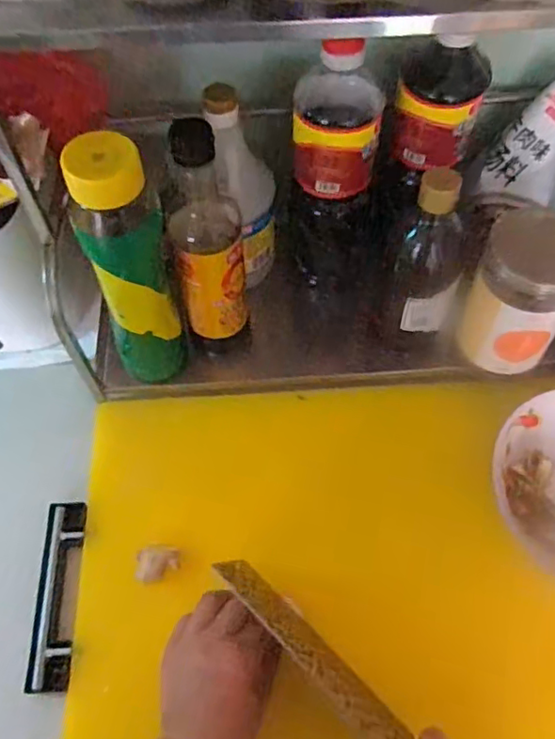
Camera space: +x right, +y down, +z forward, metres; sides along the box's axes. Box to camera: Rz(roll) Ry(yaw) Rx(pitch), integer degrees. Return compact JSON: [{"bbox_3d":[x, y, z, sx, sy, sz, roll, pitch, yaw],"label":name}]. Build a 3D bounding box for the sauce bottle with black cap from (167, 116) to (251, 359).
[{"bbox_3d":[-0.061,-0.090,0.515,0.064,0.252,0.049,-12,61,-5],"label":"sauce bottle with black cap"}]

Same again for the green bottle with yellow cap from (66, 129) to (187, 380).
[{"bbox_3d":[-0.121,-0.071,0.501,0.075,0.256,0.056,-25,63,-12],"label":"green bottle with yellow cap"}]

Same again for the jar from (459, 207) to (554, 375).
[{"bbox_3d":[0.211,-0.063,0.510,0.082,0.117,0.090,-1,60,1],"label":"jar"}]

